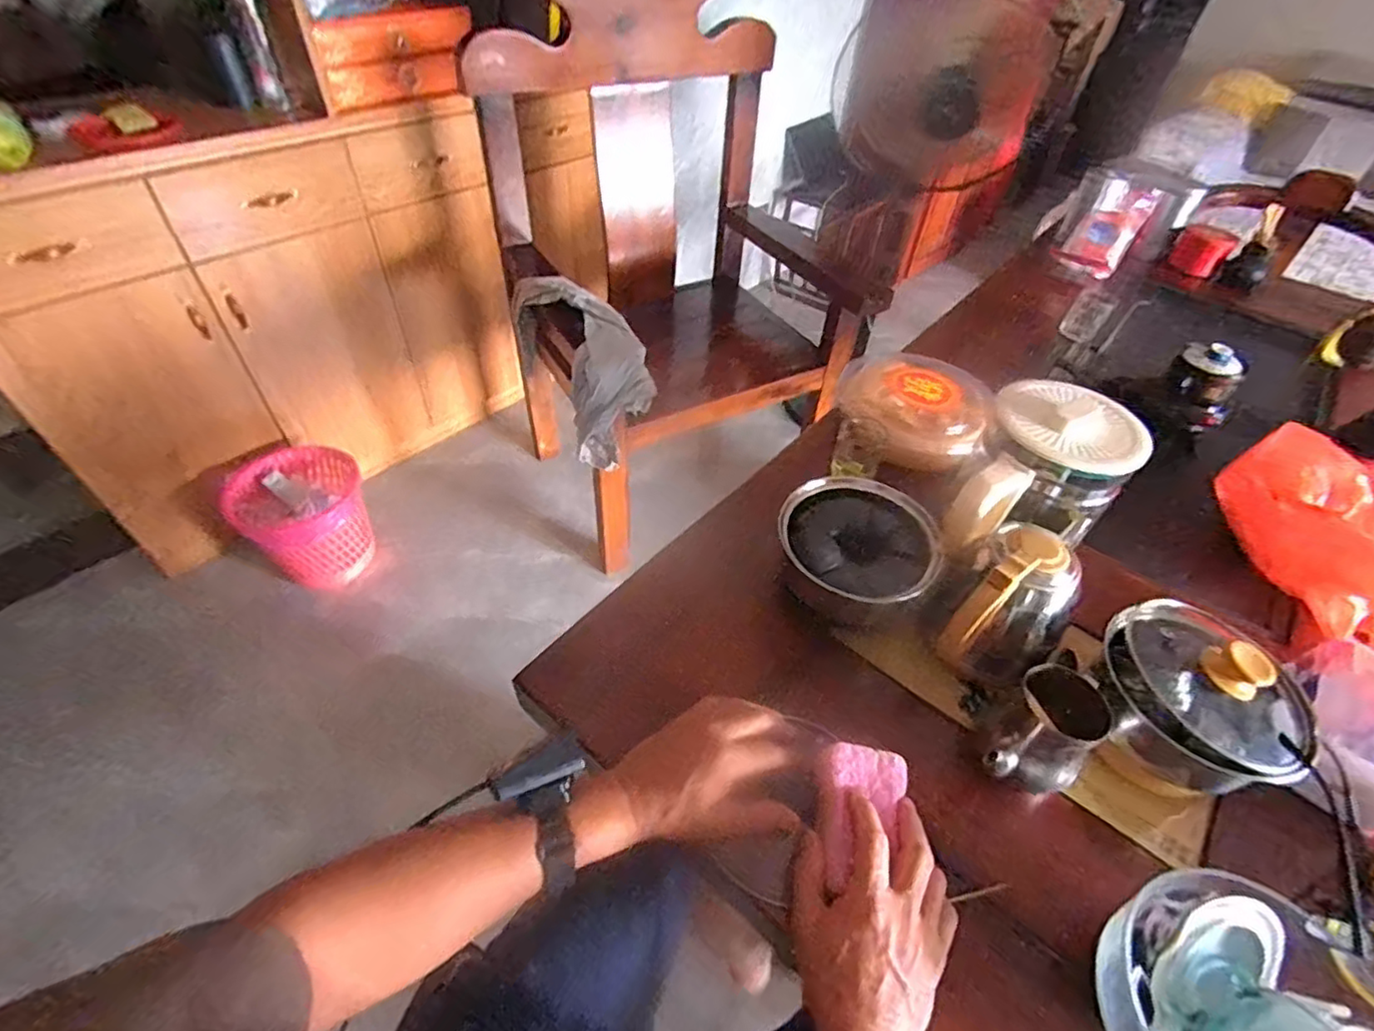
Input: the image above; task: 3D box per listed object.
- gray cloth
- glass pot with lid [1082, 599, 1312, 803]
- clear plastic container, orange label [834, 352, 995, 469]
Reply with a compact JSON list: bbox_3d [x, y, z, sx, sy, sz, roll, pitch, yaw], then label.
[{"bbox_3d":[-0.193,-0.304,1.221,0.167,0.230,0.345,-19,51,-20],"label":"gray cloth"},{"bbox_3d":[0.449,0.158,0.548,0.129,0.130,0.154,-30,55,-28],"label":"glass pot with lid"},{"bbox_3d":[0.313,-0.148,0.837,0.190,0.065,0.179,7,47,3],"label":"clear plastic container, orange label"}]

